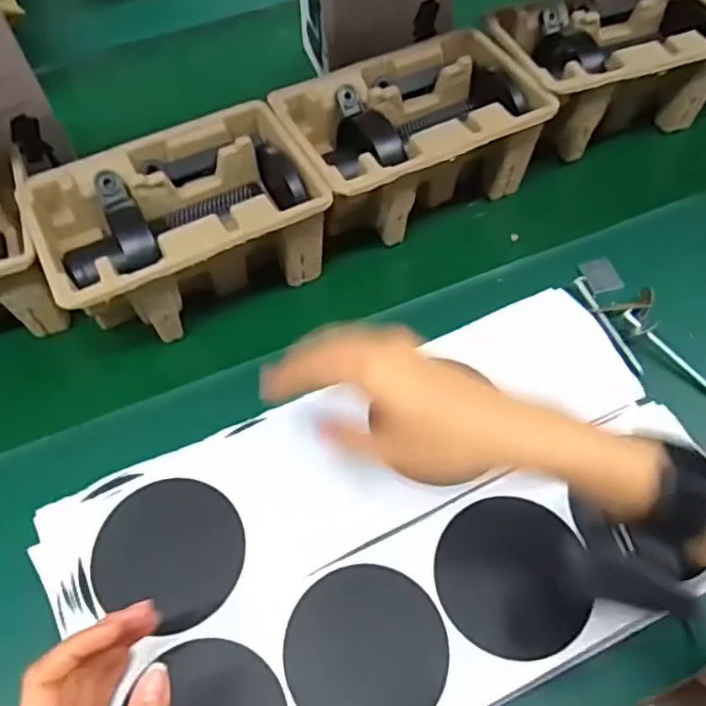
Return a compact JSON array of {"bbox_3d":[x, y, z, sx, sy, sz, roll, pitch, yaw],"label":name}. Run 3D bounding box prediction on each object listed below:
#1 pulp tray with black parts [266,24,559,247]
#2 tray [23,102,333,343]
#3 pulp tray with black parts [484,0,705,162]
[{"bbox_3d":[0.051,-0.203,0.600,0.220,0.103,0.148,-23,64,-16],"label":"pulp tray with black parts"},{"bbox_3d":[-0.148,-0.108,0.552,0.219,0.099,0.142,-24,65,-16],"label":"tray"},{"bbox_3d":[0.247,-0.295,0.644,0.220,0.098,0.144,-19,63,-14],"label":"pulp tray with black parts"}]

